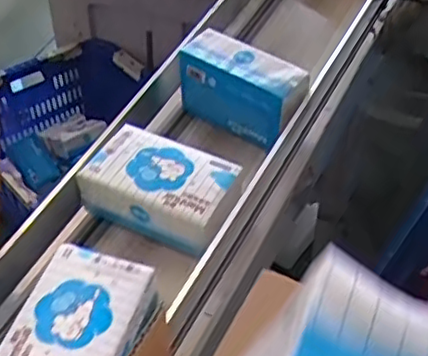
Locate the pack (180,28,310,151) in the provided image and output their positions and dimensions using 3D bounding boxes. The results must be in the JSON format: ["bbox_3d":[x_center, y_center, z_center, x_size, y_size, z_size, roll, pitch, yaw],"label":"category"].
[{"bbox_3d":[0.032,-0.099,0.727,0.137,0.075,0.063,25,48,24],"label":"pack"}]

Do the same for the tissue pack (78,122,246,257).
[{"bbox_3d":[-0.048,0.008,0.648,0.140,0.051,0.086,20,46,19],"label":"tissue pack"}]

